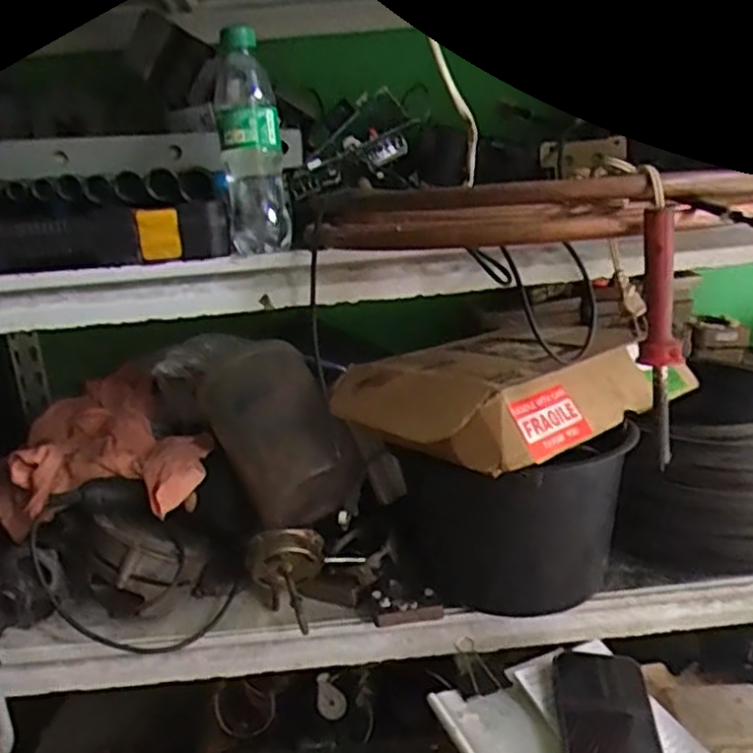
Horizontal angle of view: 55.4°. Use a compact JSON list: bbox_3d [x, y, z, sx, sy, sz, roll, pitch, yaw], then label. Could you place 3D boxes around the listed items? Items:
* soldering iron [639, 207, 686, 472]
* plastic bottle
[{"bbox_3d":[0.198,-0.026,0.498,0.024,0.173,0.019,5,19,34],"label":"soldering iron"},{"bbox_3d":[-0.112,-0.205,0.643,0.055,0.180,0.050,-6,16,-2],"label":"plastic bottle"}]

